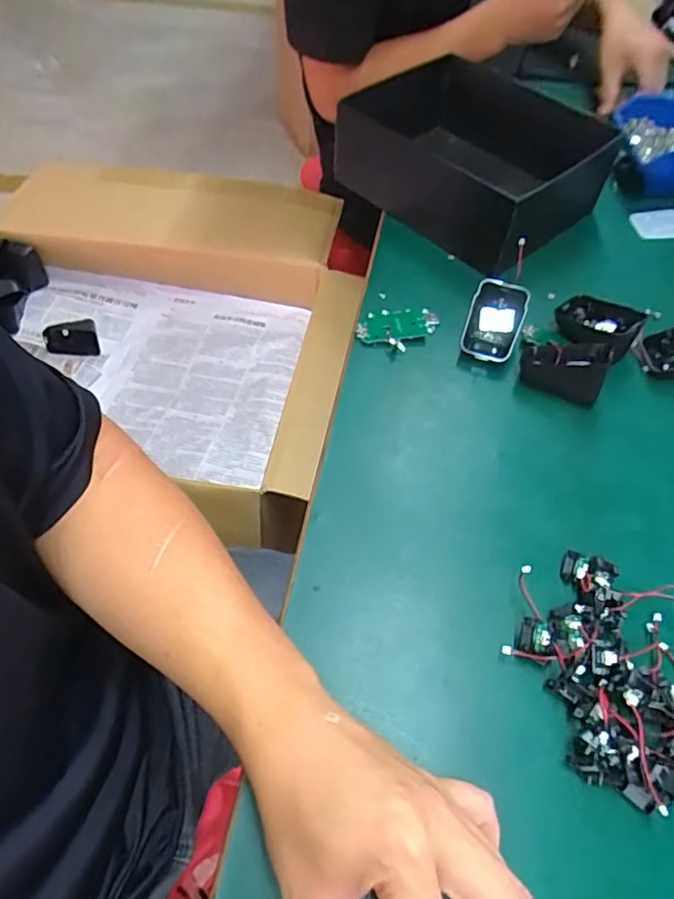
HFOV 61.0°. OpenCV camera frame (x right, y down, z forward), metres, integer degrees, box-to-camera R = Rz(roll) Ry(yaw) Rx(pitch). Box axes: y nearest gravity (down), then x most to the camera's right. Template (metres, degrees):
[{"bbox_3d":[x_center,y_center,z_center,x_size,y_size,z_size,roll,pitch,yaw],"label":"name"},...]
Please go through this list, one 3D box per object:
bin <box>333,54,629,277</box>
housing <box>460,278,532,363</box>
[{"bbox_3d":[0.140,-0.314,0.605,0.245,0.104,0.193,36,63,21],"label":"bin"},{"bbox_3d":[0.137,-0.112,0.498,0.045,0.018,0.068,19,102,13],"label":"housing"}]

